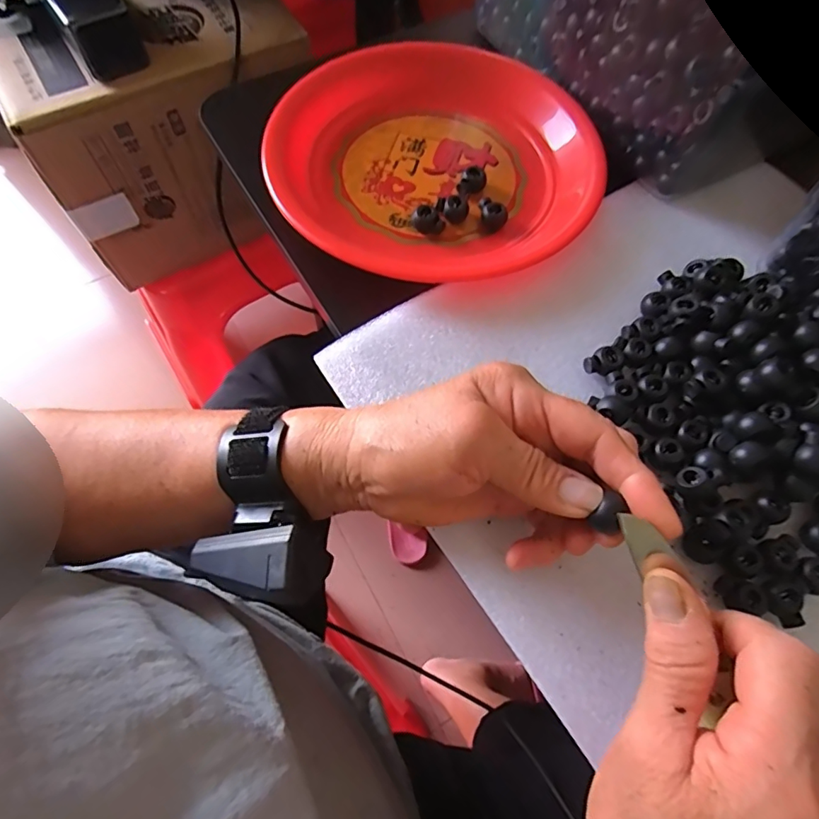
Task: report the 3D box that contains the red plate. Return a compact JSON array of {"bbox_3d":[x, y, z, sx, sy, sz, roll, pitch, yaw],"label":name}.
[{"bbox_3d":[0.016,-0.188,0.354,0.218,0.032,0.226,1,66,-2],"label":"red plate"}]

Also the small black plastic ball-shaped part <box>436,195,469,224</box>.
[{"bbox_3d":[0.029,-0.137,0.344,0.022,0.011,0.017,5,66,0],"label":"small black plastic ball-shaped part"}]

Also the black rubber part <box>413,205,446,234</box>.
[{"bbox_3d":[0.014,-0.127,0.340,0.021,0.013,0.012,15,67,4],"label":"black rubber part"}]

